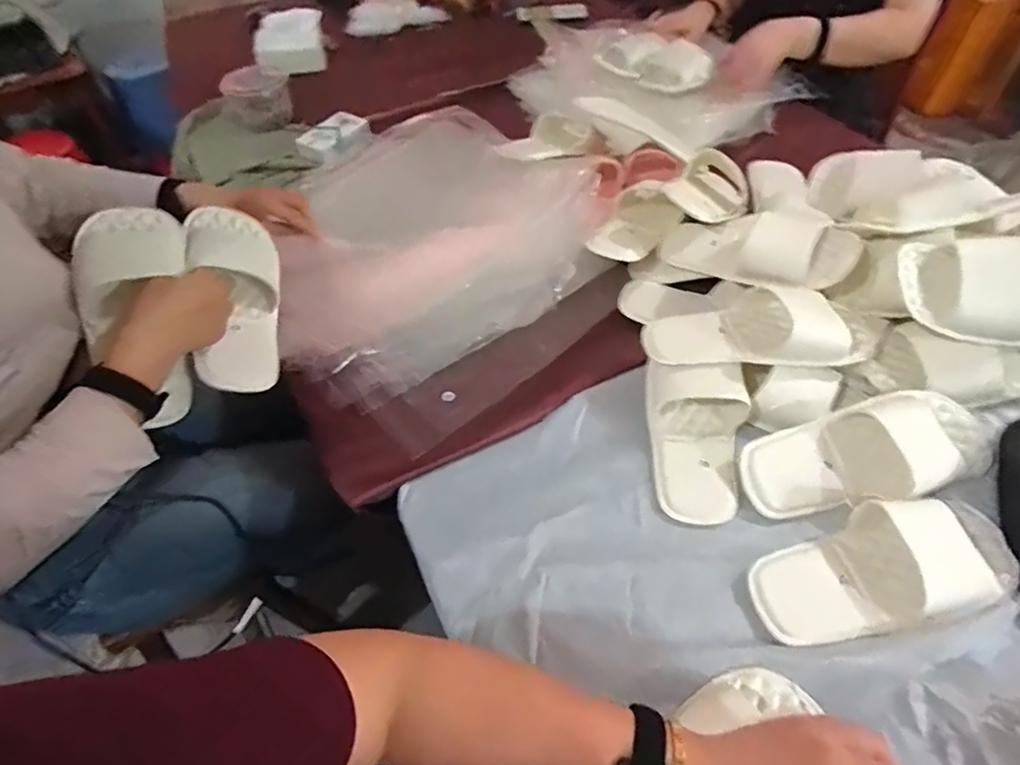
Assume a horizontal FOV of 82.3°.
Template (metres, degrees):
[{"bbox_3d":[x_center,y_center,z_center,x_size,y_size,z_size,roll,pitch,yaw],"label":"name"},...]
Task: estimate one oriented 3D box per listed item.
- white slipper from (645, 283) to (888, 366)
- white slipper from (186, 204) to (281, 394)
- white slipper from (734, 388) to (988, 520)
[{"bbox_3d":[0.266,-0.061,0.626,0.228,0.050,0.093,-4,51,0],"label":"white slipper"},{"bbox_3d":[-0.309,-0.102,0.661,0.076,0.090,0.237,-15,52,-8],"label":"white slipper"},{"bbox_3d":[0.352,0.072,0.573,0.245,0.048,0.100,-14,52,-8],"label":"white slipper"}]

